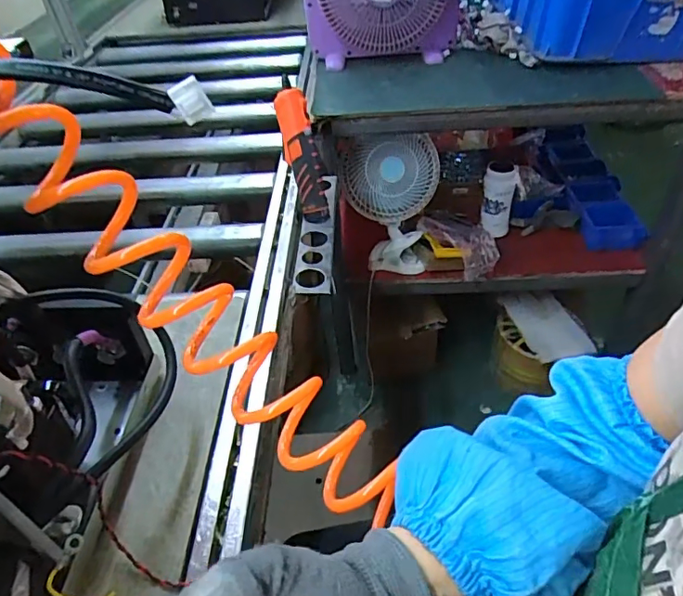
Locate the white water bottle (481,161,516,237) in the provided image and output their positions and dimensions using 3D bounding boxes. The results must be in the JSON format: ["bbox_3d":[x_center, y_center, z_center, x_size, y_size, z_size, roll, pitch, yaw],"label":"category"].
[{"bbox_3d":[0.383,-0.239,1.269,0.073,0.180,0.061,12,46,18],"label":"white water bottle"}]

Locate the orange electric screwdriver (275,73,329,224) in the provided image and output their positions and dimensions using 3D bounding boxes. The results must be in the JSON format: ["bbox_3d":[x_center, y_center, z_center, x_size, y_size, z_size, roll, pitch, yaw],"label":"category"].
[{"bbox_3d":[-0.059,-0.213,0.777,0.045,0.201,0.037,-16,12,-11],"label":"orange electric screwdriver"}]

